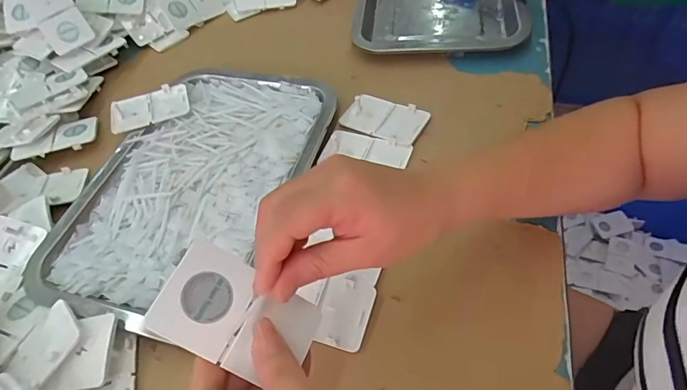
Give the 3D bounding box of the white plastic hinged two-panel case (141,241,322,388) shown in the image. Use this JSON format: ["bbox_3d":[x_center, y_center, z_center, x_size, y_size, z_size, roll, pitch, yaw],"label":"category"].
[{"bbox_3d":[-0.055,0.066,0.232,0.084,0.005,0.050,34,63,-15],"label":"white plastic hinged two-panel case"}]

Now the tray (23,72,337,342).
[{"bbox_3d":[-0.144,-0.019,0.427,0.208,0.017,0.306,14,56,15],"label":"tray"}]

